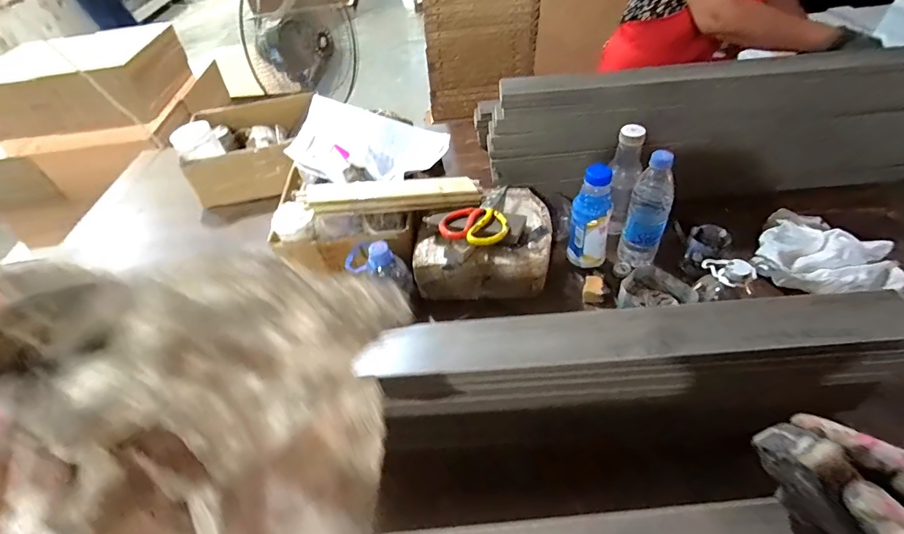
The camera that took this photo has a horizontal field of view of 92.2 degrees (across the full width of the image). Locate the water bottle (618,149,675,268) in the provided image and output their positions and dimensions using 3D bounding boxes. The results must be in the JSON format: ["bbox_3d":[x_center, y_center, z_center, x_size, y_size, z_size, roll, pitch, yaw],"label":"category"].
[{"bbox_3d":[0.332,-0.080,0.742,0.070,0.227,0.066,19,51,23],"label":"water bottle"}]

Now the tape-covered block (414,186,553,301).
[{"bbox_3d":[0.058,-0.050,0.777,0.234,0.110,0.189,1,47,7],"label":"tape-covered block"}]

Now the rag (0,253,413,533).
[{"bbox_3d":[-0.099,0.087,0.230,0.158,0.178,0.111,-14,46,-6],"label":"rag"}]

